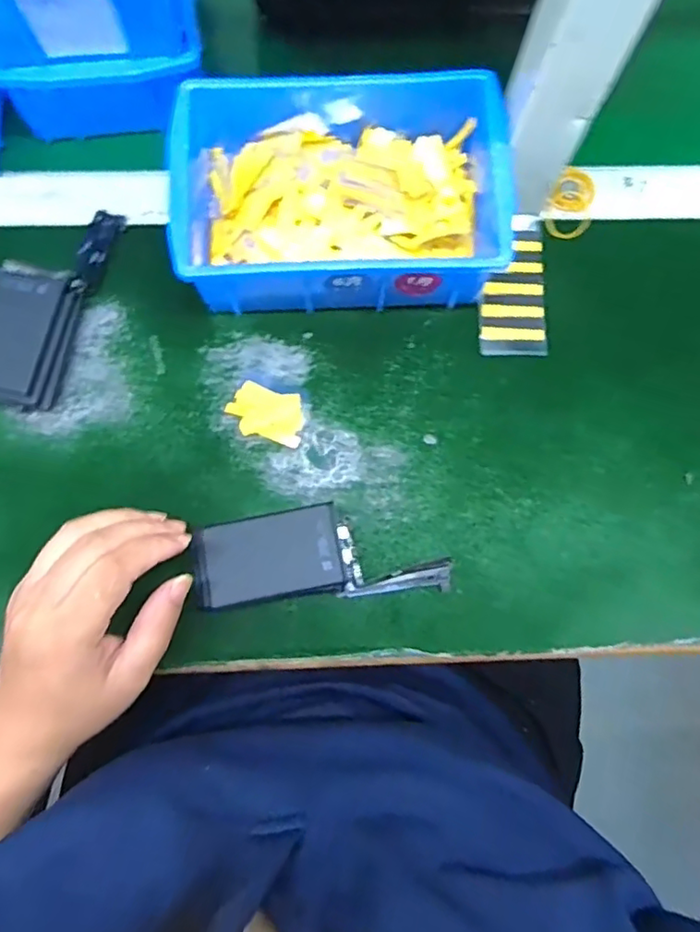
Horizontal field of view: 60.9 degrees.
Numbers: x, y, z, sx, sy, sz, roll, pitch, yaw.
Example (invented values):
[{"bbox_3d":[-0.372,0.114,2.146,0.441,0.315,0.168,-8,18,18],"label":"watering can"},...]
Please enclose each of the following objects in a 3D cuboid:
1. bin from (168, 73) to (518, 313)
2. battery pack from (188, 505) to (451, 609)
[{"bbox_3d":[-0.006,-0.180,0.388,0.201,0.071,0.157,-2,78,-2],"label":"bin"},{"bbox_3d":[-0.015,0.052,0.350,0.148,0.013,0.053,-2,83,-9],"label":"battery pack"}]

